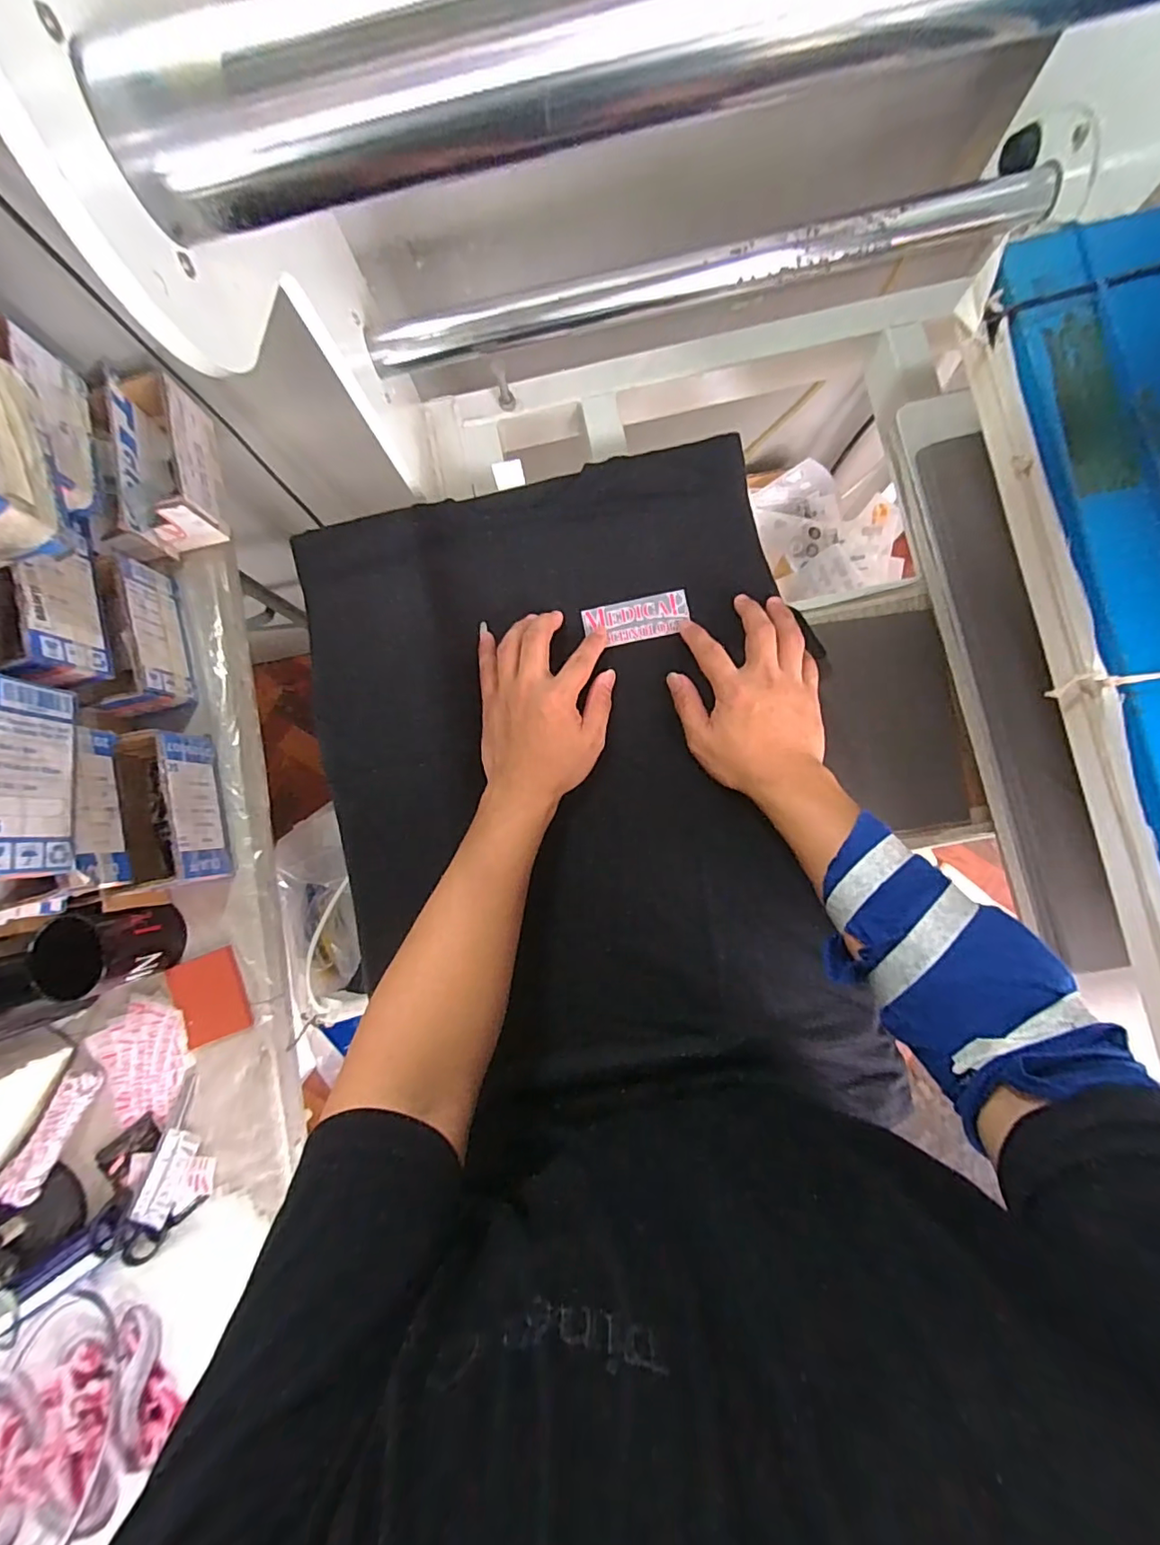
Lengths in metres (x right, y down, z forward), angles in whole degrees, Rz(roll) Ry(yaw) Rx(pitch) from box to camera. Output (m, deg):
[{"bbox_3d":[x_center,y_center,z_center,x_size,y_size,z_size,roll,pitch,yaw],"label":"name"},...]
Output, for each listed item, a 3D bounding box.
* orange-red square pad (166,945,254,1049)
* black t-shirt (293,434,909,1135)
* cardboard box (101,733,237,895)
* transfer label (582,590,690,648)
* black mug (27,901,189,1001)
[{"bbox_3d":[-0.399,0.243,0.586,0.075,0.009,0.089,-21,84,1],"label":"orange-red square pad"},{"bbox_3d":[-0.004,0.011,0.451,0.396,0.028,0.542,-13,84,2],"label":"black t-shirt"},{"bbox_3d":[-0.437,0.038,0.572,0.088,0.079,0.166,-8,84,2],"label":"cardboard box"},{"bbox_3d":[0.049,-0.131,0.465,0.089,0.006,0.038,-10,84,0],"label":"transfer label"},{"bbox_3d":[-0.480,0.180,0.556,0.086,0.079,0.076,-11,84,2],"label":"black mug"}]

